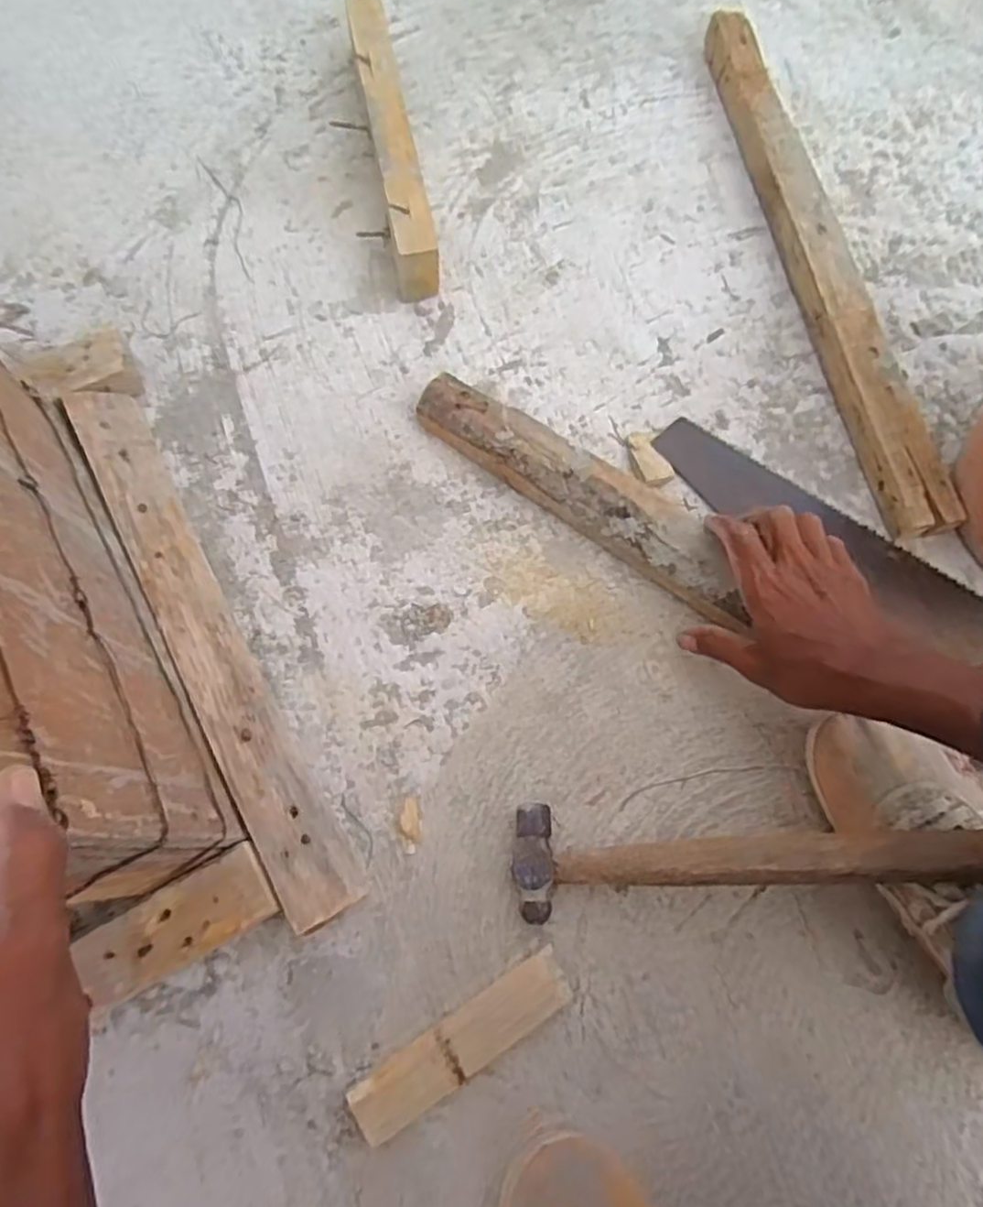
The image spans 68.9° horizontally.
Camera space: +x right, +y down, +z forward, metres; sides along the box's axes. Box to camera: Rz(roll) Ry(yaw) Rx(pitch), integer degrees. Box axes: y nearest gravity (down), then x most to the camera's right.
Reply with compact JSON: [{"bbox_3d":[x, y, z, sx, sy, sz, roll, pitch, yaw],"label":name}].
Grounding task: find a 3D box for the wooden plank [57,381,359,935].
[{"bbox_3d":[-0.224,0.020,0.562,0.054,0.038,0.474,-27,75,-10],"label":"wooden plank"}]

